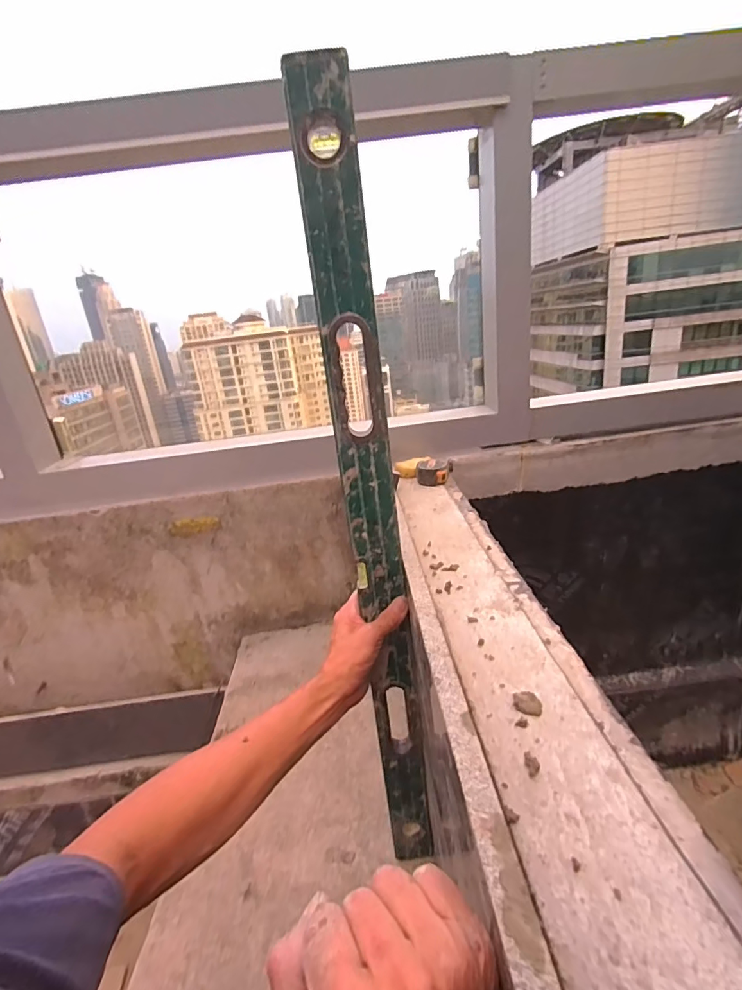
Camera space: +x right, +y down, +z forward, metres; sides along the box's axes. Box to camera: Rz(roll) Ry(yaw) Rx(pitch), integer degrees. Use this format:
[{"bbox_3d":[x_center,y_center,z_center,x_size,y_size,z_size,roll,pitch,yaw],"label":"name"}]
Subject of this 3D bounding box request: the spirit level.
[{"bbox_3d":[0.010,0.078,0.547,0.059,0.944,0.033,-7,20,-1],"label":"spirit level"}]

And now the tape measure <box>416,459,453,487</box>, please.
[{"bbox_3d":[0.142,-0.050,1.030,0.081,0.045,0.067,-2,21,15],"label":"tape measure"}]

